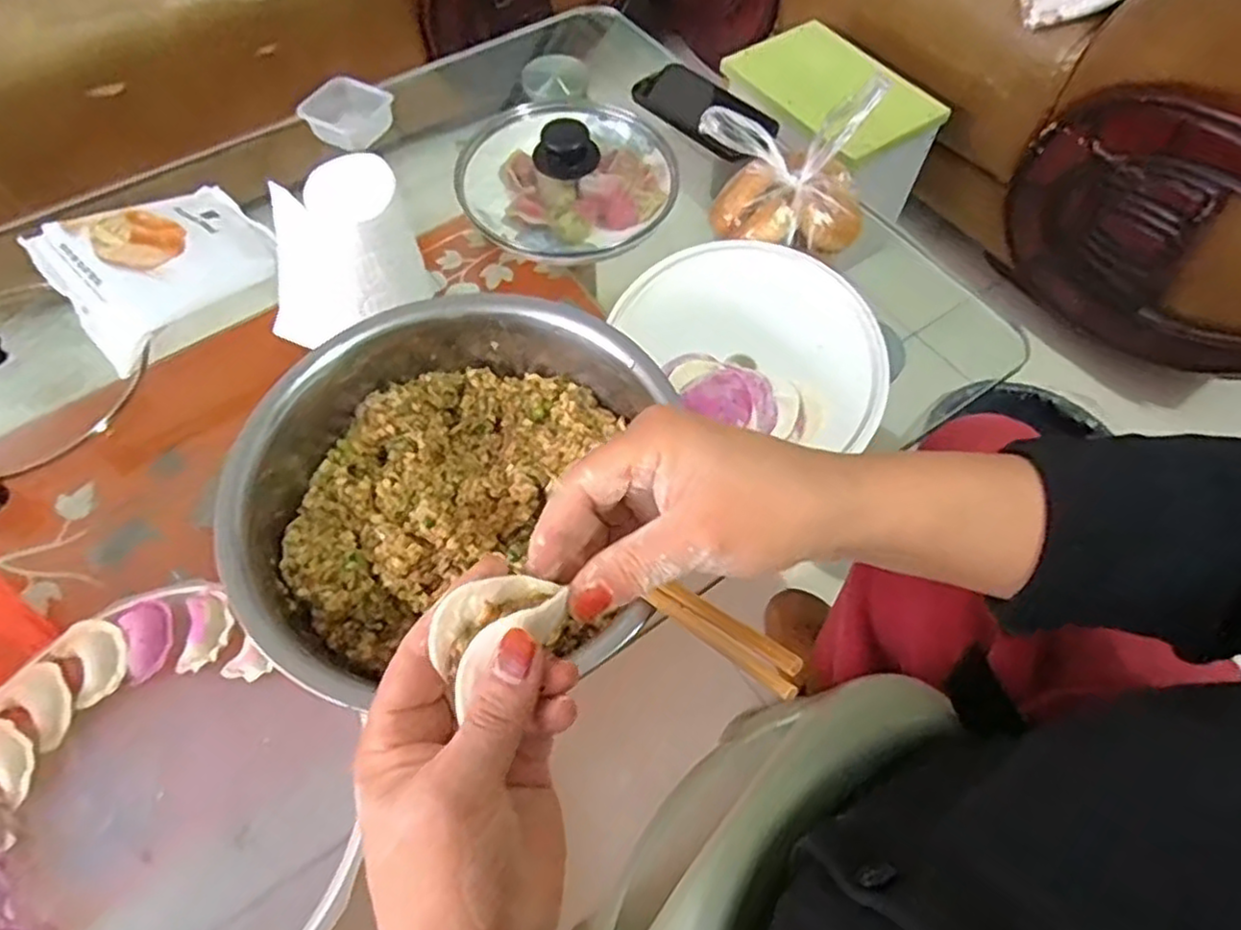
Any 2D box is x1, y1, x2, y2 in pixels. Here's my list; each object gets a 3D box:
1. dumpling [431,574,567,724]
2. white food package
[{"bbox_3d":[-0.045,0.058,0.258,0.051,0.022,0.032,-31,65,-16],"label":"dumpling"},{"bbox_3d":[-0.396,-0.185,0.599,0.166,0.056,0.130,-39,68,-20],"label":"white food package"}]

